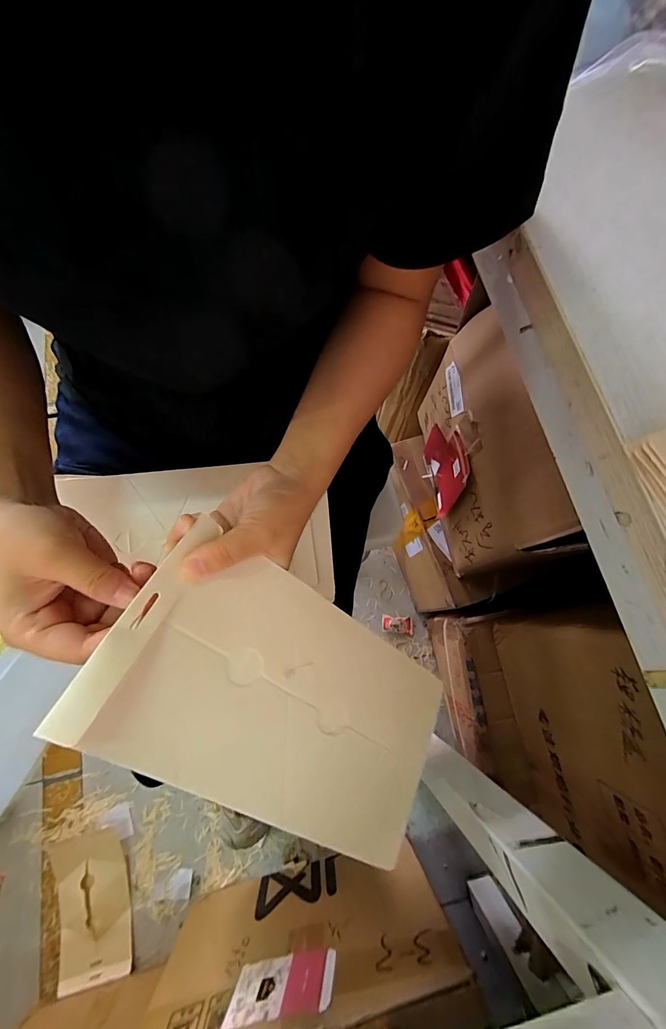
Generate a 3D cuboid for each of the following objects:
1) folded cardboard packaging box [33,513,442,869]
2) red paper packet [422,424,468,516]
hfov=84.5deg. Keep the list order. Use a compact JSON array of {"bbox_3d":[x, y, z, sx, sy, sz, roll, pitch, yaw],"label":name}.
[{"bbox_3d":[-0.021,0.116,0.228,0.228,0.014,0.129,38,61,-20],"label":"folded cardboard packaging box"},{"bbox_3d":[0.192,-0.084,0.619,0.015,0.149,0.143,-4,73,-4],"label":"red paper packet"}]

